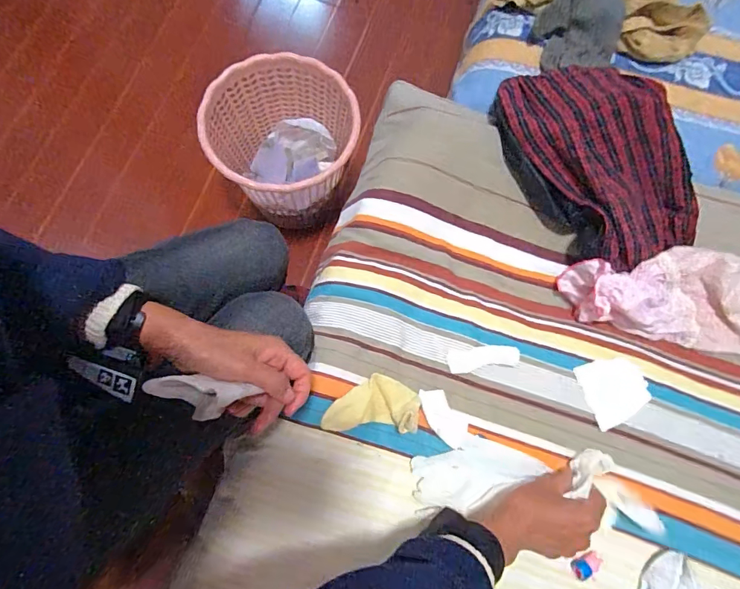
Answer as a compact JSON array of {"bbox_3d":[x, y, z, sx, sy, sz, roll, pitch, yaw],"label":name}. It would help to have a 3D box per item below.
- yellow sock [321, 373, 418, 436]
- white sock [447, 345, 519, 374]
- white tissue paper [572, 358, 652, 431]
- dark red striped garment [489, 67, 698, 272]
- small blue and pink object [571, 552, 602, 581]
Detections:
[{"bbox_3d":[0.003,0.127,0.502,0.106,0.028,0.061,2,74,1],"label":"yellow sock"},{"bbox_3d":[0.140,0.079,0.531,0.086,0.008,0.029,-4,74,-1],"label":"white sock"},{"bbox_3d":[0.294,0.113,0.519,0.078,0.005,0.074,-21,75,-6],"label":"white tissue paper"},{"bbox_3d":[0.276,-0.181,0.551,0.158,0.113,0.304,-24,75,-7],"label":"dark red striped garment"},{"bbox_3d":[0.234,0.292,0.465,0.031,0.015,0.018,-25,75,-7],"label":"small blue and pink object"}]

